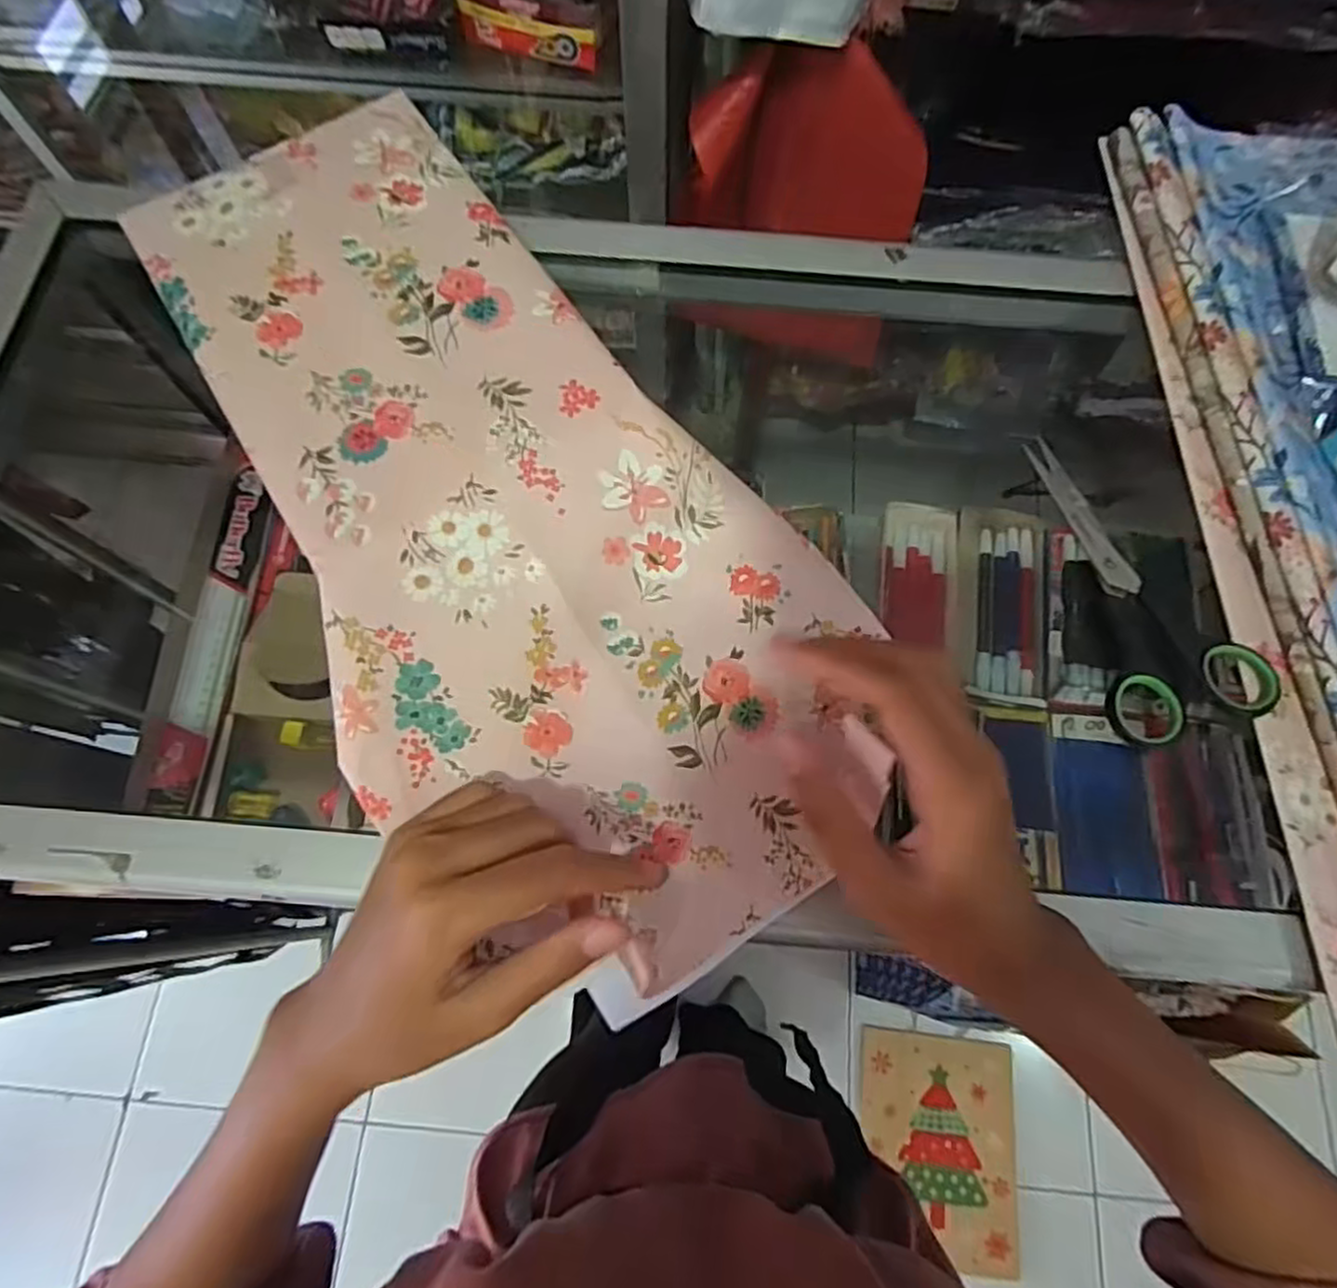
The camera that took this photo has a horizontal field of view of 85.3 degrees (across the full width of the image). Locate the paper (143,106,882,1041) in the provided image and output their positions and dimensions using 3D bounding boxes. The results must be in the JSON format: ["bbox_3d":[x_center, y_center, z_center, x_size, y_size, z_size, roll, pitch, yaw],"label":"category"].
[{"bbox_3d":[-0.072,-0.057,0.304,0.190,0.040,0.393,-34,87,-11],"label":"paper"}]

